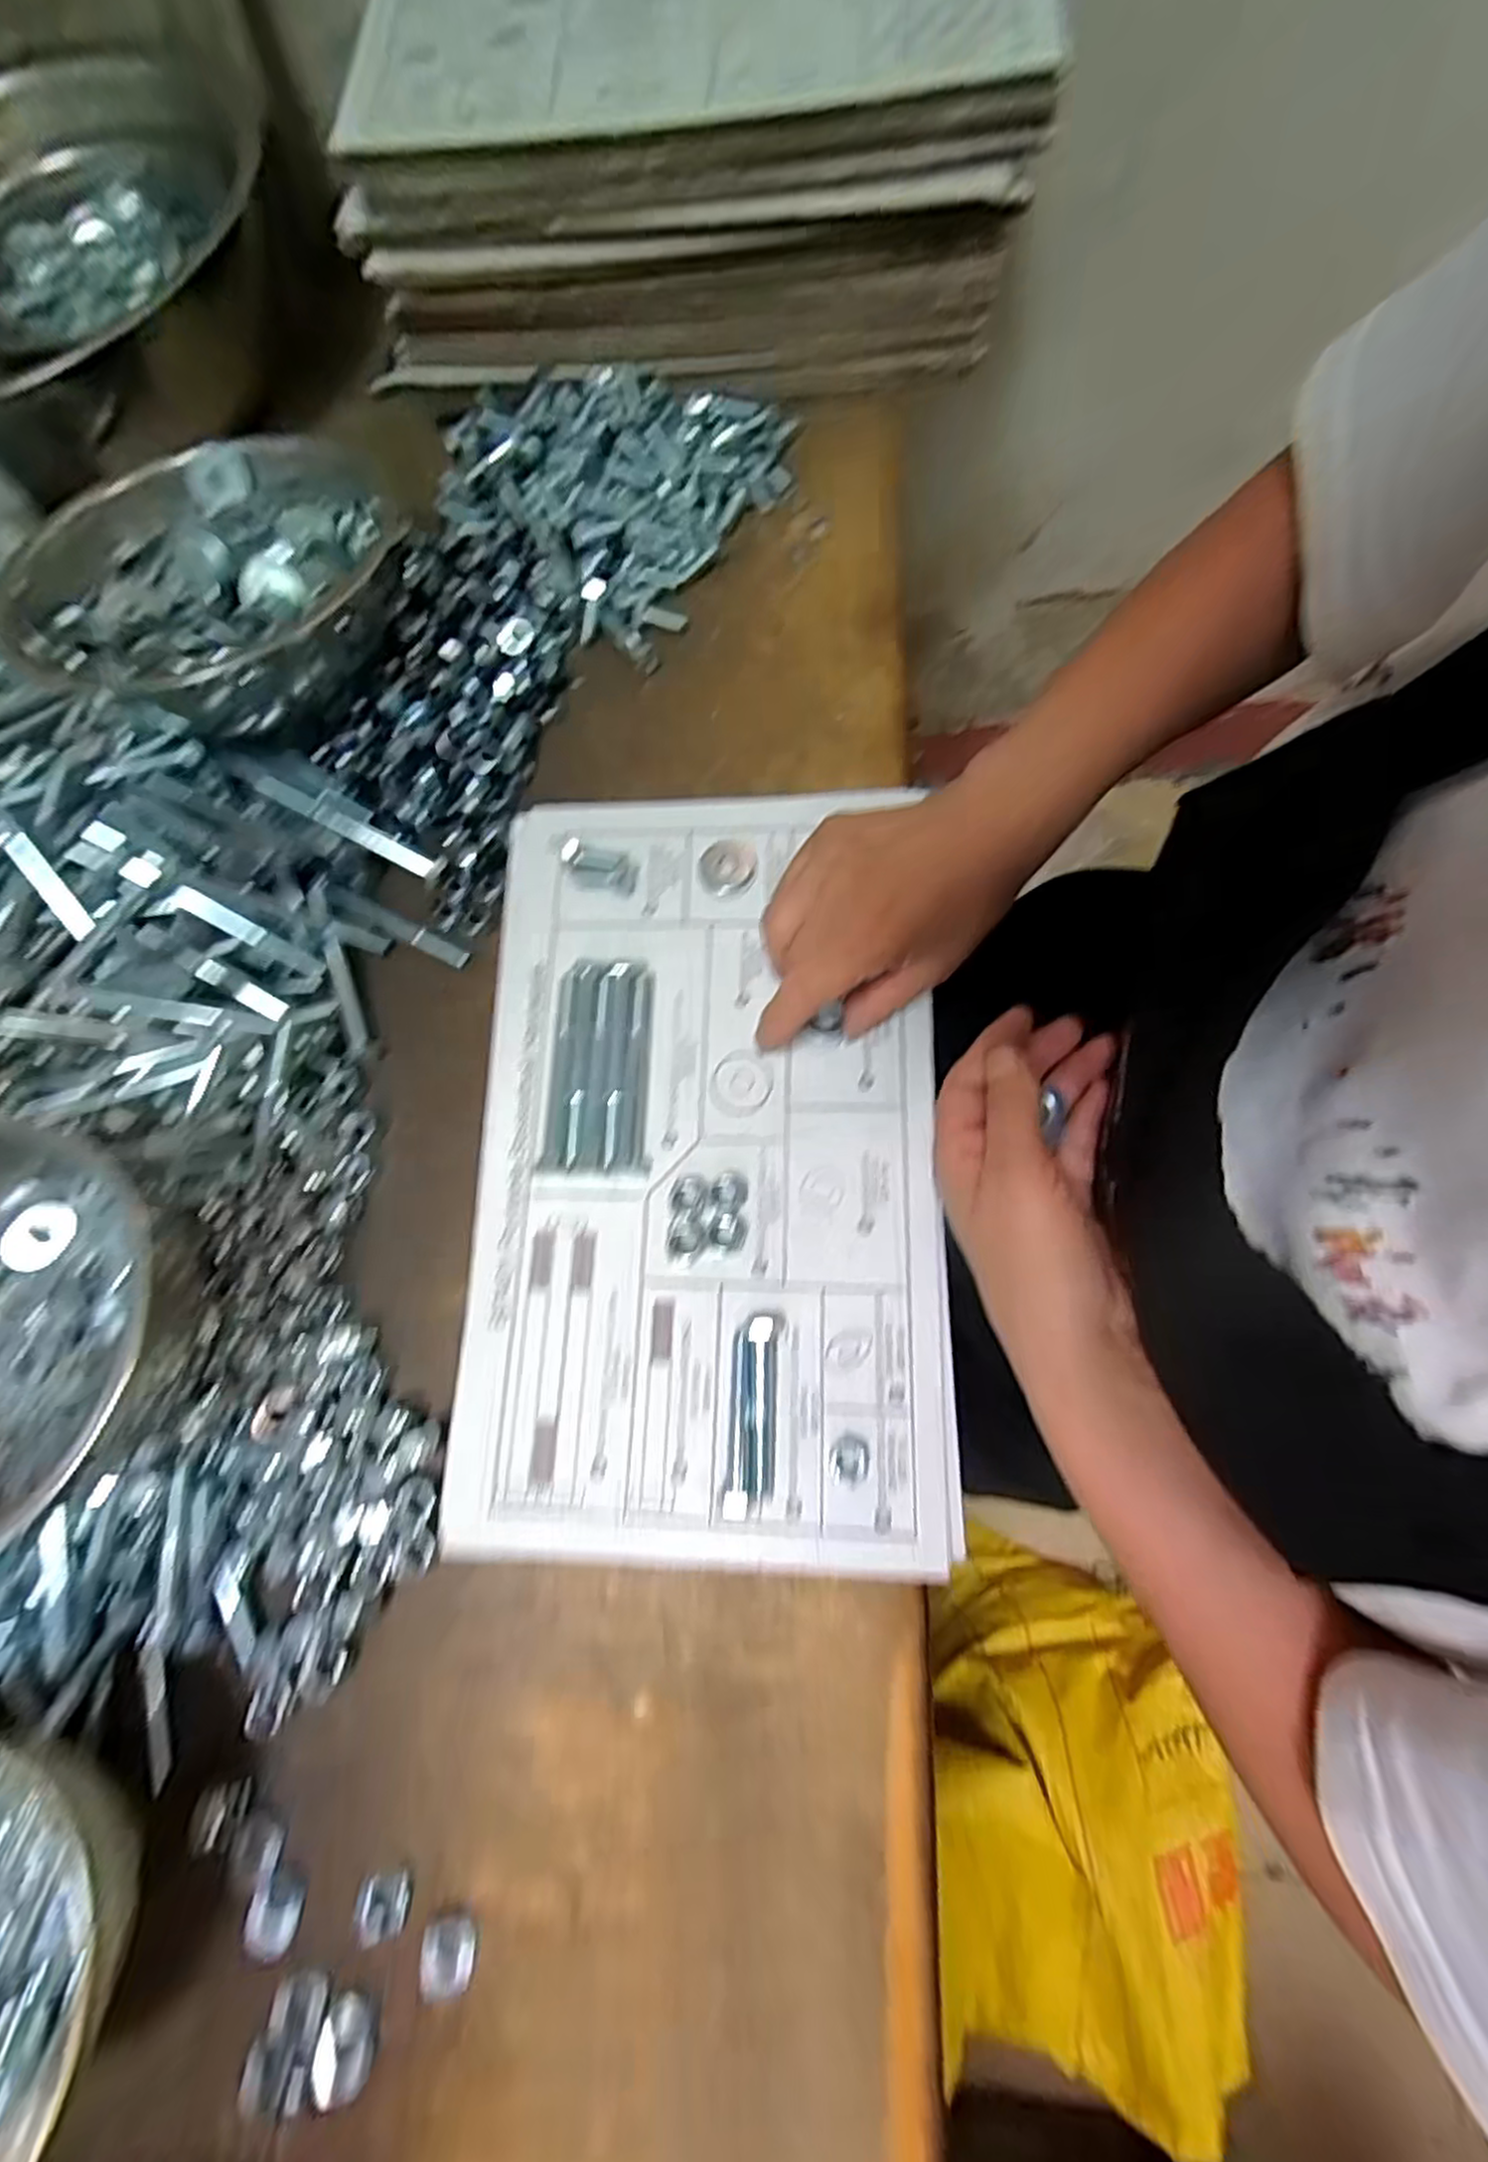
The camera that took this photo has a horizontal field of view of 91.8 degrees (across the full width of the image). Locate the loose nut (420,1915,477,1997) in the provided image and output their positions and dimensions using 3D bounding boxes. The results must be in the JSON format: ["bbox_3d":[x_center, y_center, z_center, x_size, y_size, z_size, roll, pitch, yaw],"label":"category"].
[{"bbox_3d":[-0.117,0.347,0.287,0.021,0.007,0.022,-1,75,5],"label":"loose nut"}]

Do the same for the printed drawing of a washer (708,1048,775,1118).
[{"bbox_3d":[-0.002,0.000,0.366,0.032,0.004,0.034,-6,74,3],"label":"printed drawing of a washer"}]

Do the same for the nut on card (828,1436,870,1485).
[{"bbox_3d":[0.045,0.165,0.315,0.018,0.004,0.017,-5,74,3],"label":"nut on card"}]

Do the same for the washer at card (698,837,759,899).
[{"bbox_3d":[-0.009,-0.116,0.394,0.031,0.004,0.032,-1,75,5],"label":"washer at card"}]

